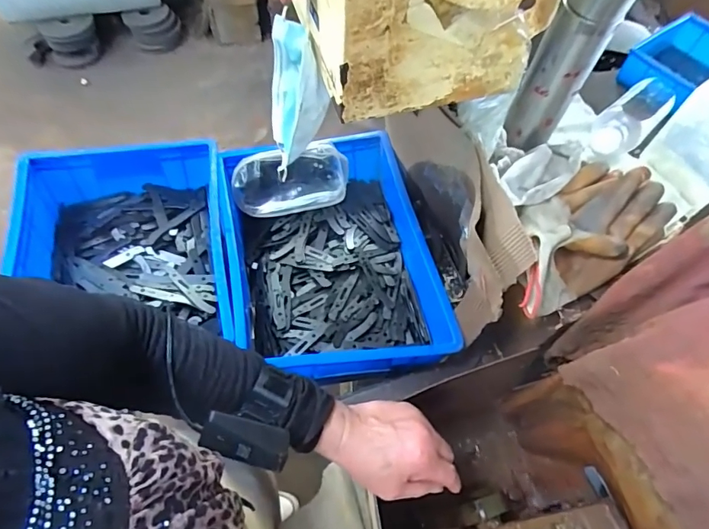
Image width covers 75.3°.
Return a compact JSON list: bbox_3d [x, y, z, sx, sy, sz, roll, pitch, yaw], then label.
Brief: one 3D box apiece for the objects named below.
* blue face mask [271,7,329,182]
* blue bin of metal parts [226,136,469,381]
[{"bbox_3d":[-0.067,-0.191,0.533,0.059,0.161,0.097,-7,61,-8],"label":"blue face mask"},{"bbox_3d":[-0.042,-0.016,0.736,0.281,0.112,0.408,-10,61,-9],"label":"blue bin of metal parts"}]

